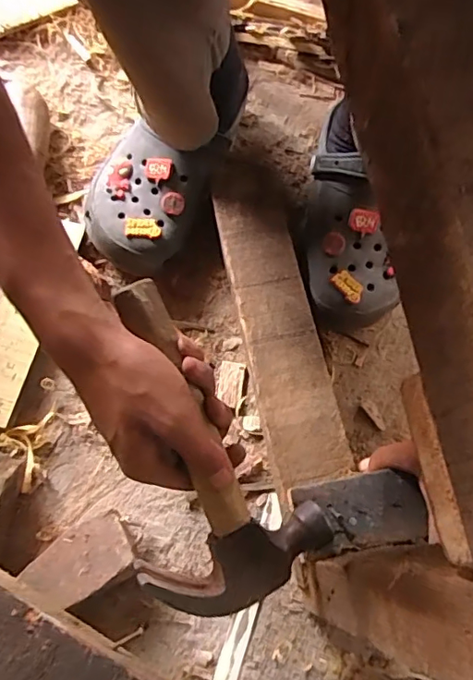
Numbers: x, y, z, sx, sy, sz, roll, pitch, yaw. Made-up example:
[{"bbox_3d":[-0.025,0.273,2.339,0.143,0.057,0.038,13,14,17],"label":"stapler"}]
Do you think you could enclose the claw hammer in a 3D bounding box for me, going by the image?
[{"bbox_3d":[-0.025,0.065,0.339,0.118,0.037,0.212,-22,93,-8],"label":"claw hammer"}]

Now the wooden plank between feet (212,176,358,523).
[{"bbox_3d":[0.034,-0.017,0.475,0.066,0.024,0.296,-10,72,-7],"label":"wooden plank between feet"}]

